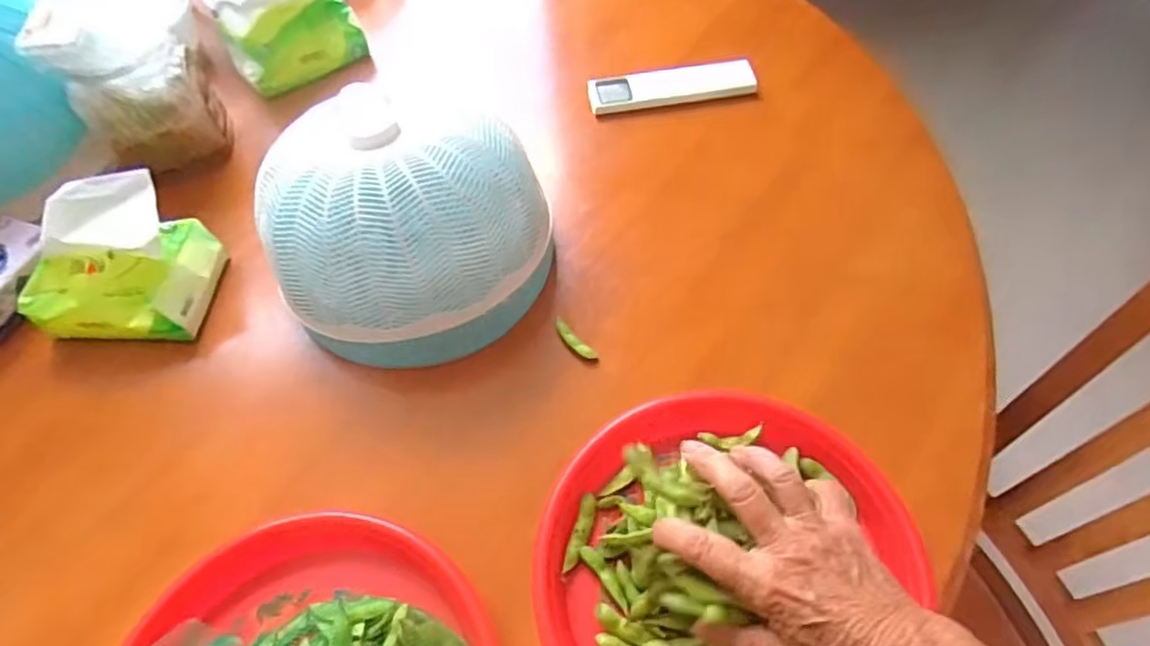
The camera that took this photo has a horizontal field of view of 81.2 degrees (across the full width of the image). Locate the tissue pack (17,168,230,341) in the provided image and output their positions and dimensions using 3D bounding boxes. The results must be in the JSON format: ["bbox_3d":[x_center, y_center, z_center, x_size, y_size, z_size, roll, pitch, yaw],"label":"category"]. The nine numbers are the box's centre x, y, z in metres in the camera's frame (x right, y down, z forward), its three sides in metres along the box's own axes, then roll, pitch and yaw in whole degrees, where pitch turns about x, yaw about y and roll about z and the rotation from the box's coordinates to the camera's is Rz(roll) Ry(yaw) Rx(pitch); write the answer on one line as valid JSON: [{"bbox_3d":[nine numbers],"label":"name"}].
[{"bbox_3d":[-0.397,-0.049,0.583,0.131,0.099,0.118,-3,59,4],"label":"tissue pack"}]

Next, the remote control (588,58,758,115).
[{"bbox_3d":[0.104,-0.255,0.725,0.176,0.015,0.045,-8,62,-2],"label":"remote control"}]

